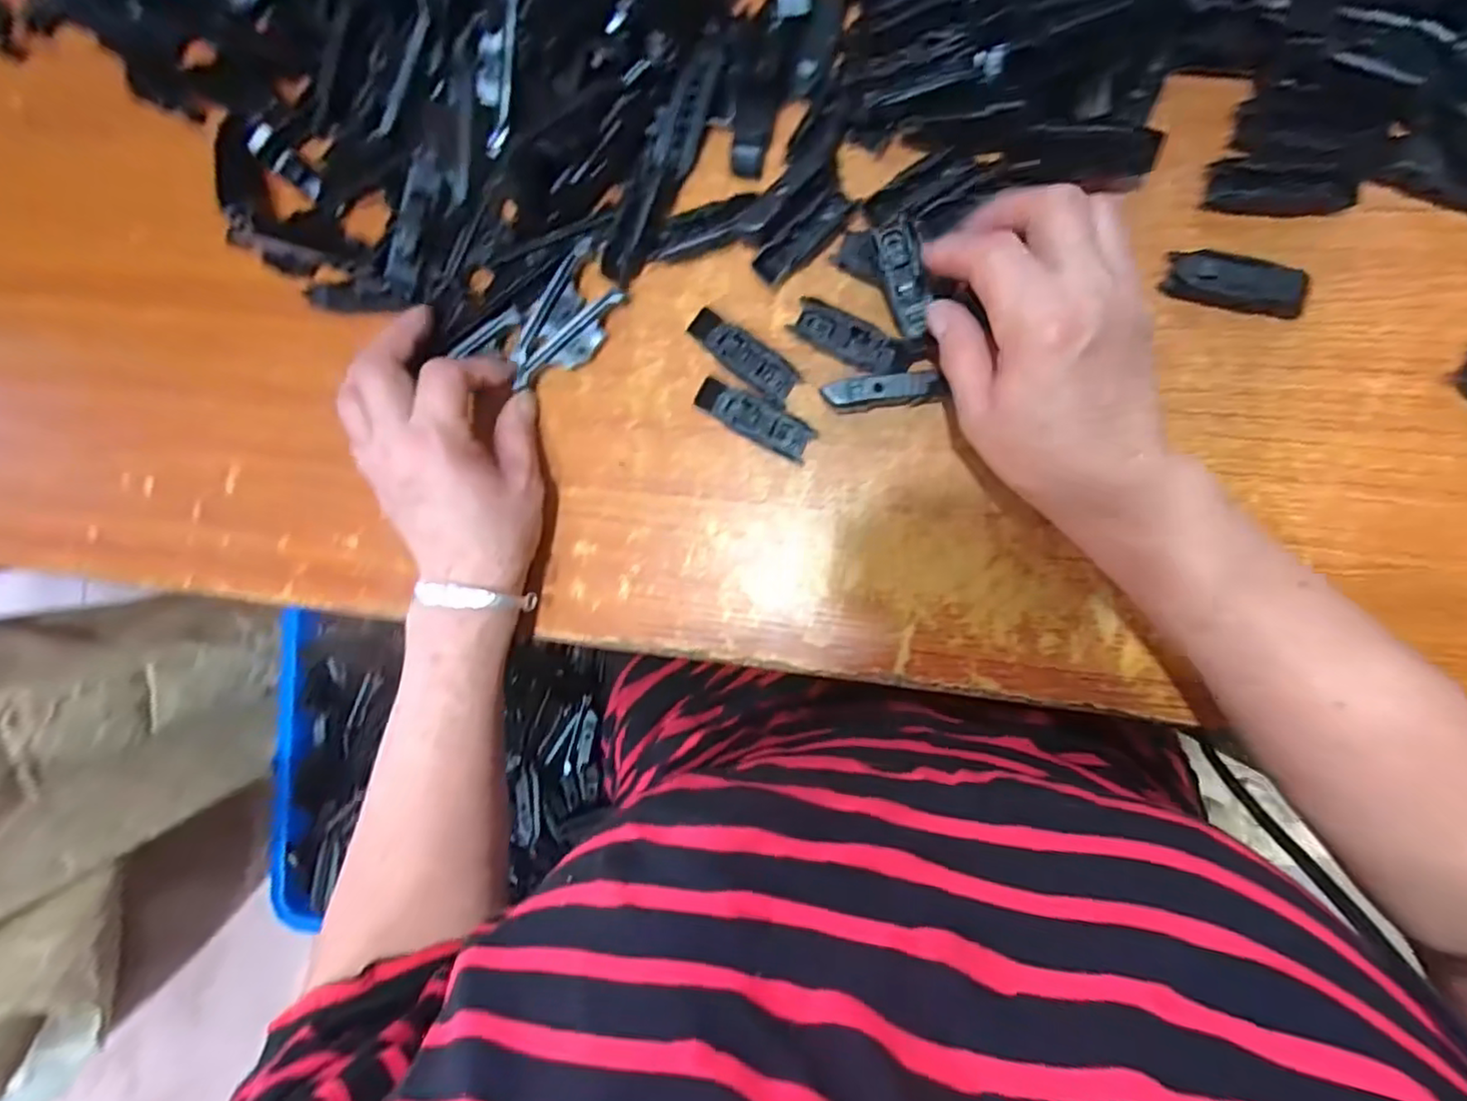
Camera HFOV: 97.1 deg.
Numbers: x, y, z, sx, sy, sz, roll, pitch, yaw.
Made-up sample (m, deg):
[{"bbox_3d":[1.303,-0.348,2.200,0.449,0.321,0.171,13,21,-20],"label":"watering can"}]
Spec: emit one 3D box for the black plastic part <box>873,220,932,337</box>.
[{"bbox_3d":[0.088,-0.140,0.333,0.021,0.006,0.058,-13,92,8],"label":"black plastic part"}]

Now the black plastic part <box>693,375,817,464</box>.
[{"bbox_3d":[0.011,-0.073,0.357,0.066,0.011,0.021,28,94,7],"label":"black plastic part"}]

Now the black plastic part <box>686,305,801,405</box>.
[{"bbox_3d":[0.005,-0.106,0.358,0.065,0.010,0.022,36,95,6],"label":"black plastic part"}]

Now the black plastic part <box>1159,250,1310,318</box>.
[{"bbox_3d":[0.250,-0.132,0.320,0.063,0.011,0.022,19,93,8],"label":"black plastic part"}]

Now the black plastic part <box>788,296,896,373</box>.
[{"bbox_3d":[0.060,-0.115,0.351,0.058,0.007,0.022,29,94,7],"label":"black plastic part"}]

